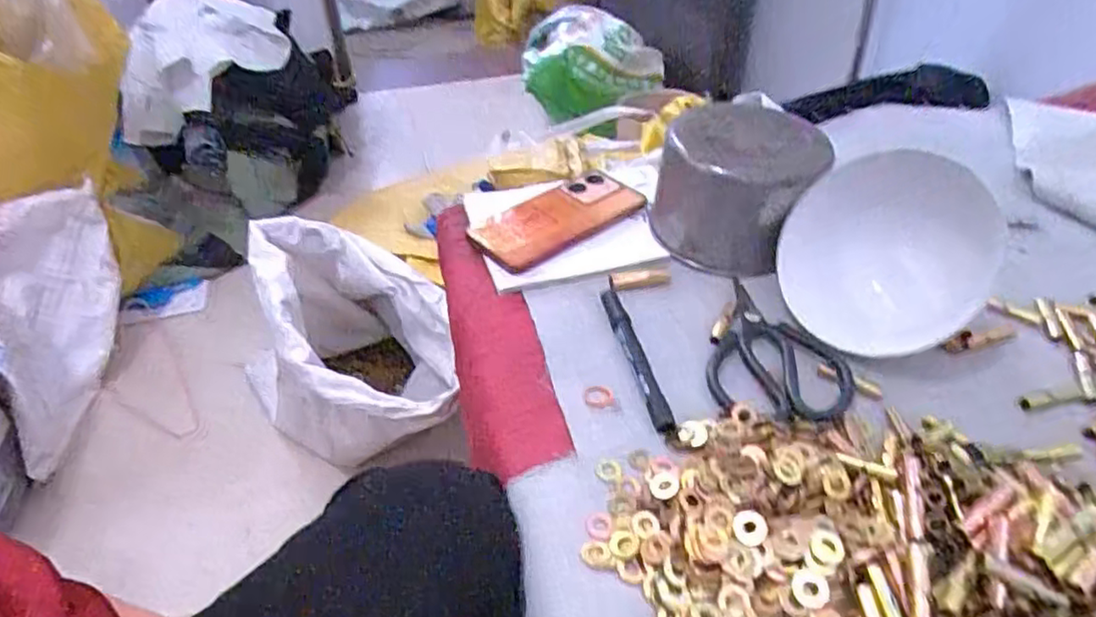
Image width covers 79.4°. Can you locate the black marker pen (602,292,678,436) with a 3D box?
[{"bbox_3d":[0.063,0.031,0.483,0.015,0.013,0.141,-11,41,-10],"label":"black marker pen"}]

